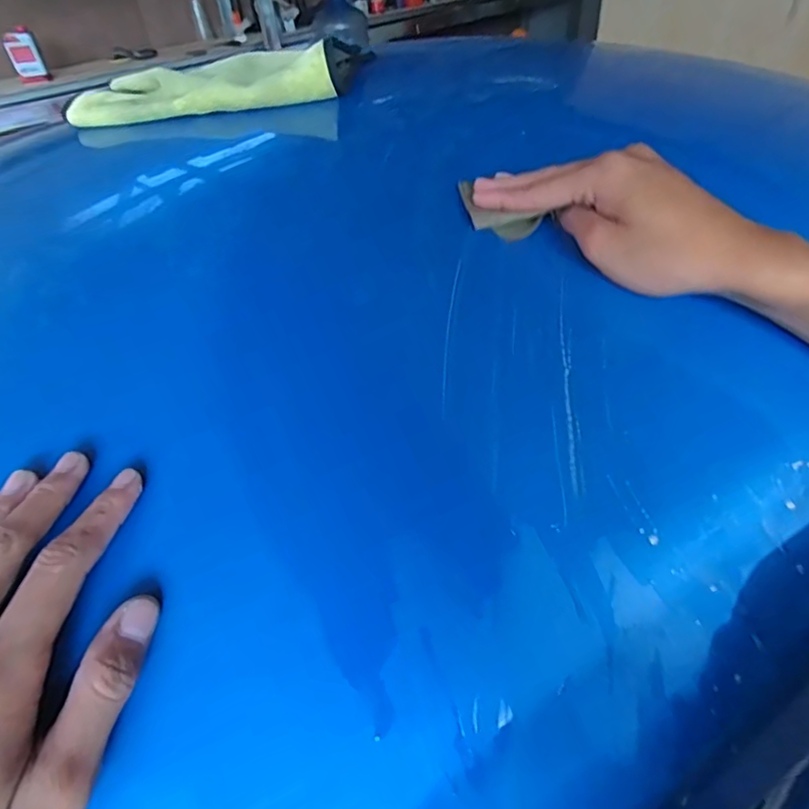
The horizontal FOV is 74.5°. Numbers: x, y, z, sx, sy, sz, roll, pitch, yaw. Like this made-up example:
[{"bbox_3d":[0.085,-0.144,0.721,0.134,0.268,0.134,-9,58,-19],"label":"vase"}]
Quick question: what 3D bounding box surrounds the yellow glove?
[{"bbox_3d":[-0.196,-0.348,0.563,0.307,0.042,0.180,-6,42,0],"label":"yellow glove"}]

